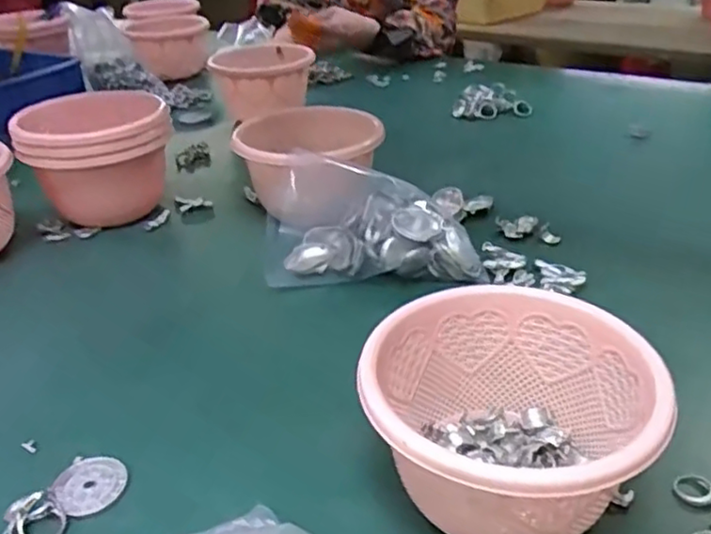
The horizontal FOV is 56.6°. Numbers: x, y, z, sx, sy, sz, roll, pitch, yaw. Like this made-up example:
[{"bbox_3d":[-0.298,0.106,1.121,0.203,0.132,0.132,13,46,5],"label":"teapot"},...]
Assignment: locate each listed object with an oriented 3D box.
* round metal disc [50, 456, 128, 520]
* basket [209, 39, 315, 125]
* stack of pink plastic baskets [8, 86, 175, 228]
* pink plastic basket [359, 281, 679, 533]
[{"bbox_3d":[-0.160,0.130,0.396,0.038,0.009,0.044,24,31,32],"label":"round metal disc"},{"bbox_3d":[-0.138,-0.268,0.973,0.143,0.088,0.146,-11,32,-13],"label":"basket"},{"bbox_3d":[-0.282,-0.106,0.696,0.137,0.103,0.136,17,37,31],"label":"stack of pink plastic baskets"},{"bbox_3d":[0.078,0.082,0.356,0.141,0.083,0.137,-3,31,2],"label":"pink plastic basket"}]

